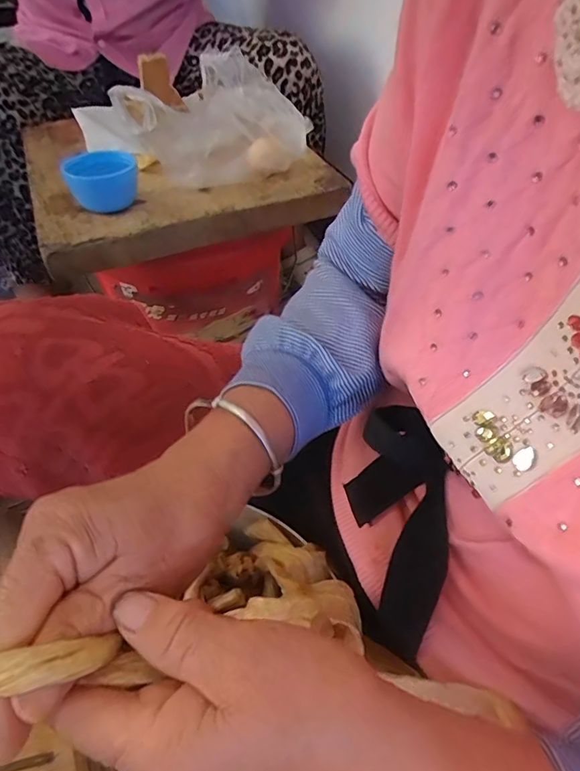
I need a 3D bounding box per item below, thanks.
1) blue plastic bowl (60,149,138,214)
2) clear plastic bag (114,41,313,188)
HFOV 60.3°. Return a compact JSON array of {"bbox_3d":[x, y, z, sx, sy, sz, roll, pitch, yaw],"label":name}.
[{"bbox_3d":[-0.218,-0.239,0.584,0.077,0.046,0.081,-14,49,-13],"label":"blue plastic bowl"},{"bbox_3d":[-0.102,-0.353,0.650,0.223,0.107,0.177,-14,49,-12],"label":"clear plastic bag"}]

